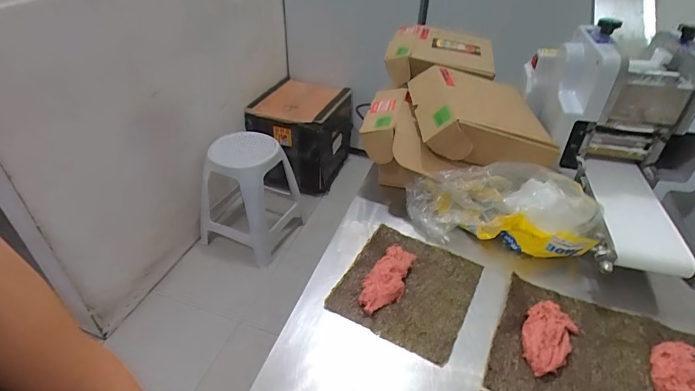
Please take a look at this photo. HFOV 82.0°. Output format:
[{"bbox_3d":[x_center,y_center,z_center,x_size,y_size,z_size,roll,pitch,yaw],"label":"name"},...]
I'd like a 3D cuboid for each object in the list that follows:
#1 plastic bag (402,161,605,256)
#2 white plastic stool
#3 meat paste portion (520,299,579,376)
[{"bbox_3d":[0.257,0.022,0.695,0.299,0.118,0.111,8,38,7],"label":"plastic bag"},{"bbox_3d":[-0.409,-0.011,1.691,0.361,0.461,0.285,9,38,9],"label":"white plastic stool"},{"bbox_3d":[0.270,0.190,0.539,0.062,0.033,0.103,25,43,27],"label":"meat paste portion"}]

